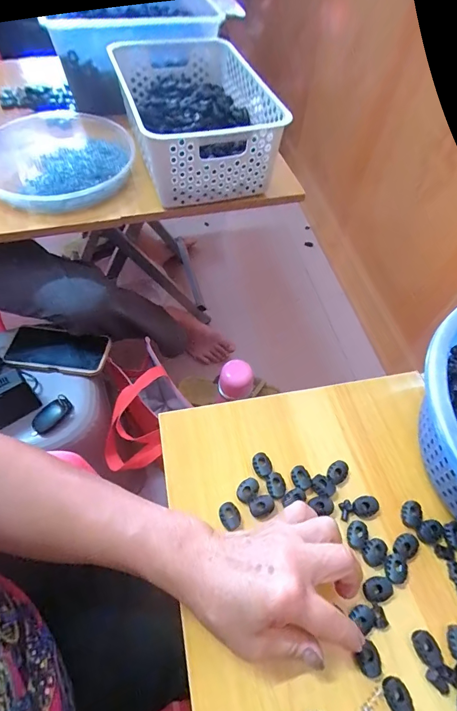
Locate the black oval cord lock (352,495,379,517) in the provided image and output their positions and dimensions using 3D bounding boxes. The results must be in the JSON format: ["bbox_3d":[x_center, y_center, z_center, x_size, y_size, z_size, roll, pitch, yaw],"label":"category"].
[{"bbox_3d":[0.123,0.135,0.331,0.023,0.006,0.016,-8,57,-9],"label":"black oval cord lock"}]

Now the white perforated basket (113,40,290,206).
[{"bbox_3d":[-0.059,-0.378,0.573,0.193,0.118,0.311,-16,59,-14],"label":"white perforated basket"}]

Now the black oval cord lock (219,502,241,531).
[{"bbox_3d":[0.001,0.140,0.321,0.017,0.005,0.022,-20,60,-16],"label":"black oval cord lock"}]

